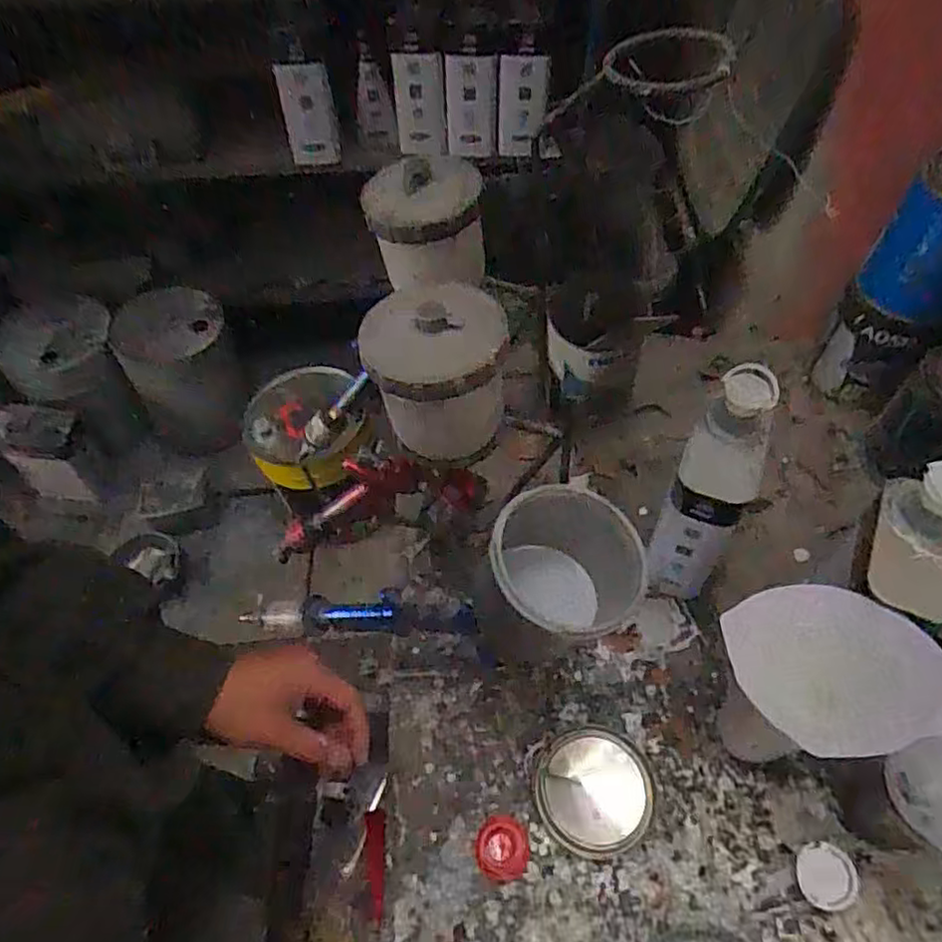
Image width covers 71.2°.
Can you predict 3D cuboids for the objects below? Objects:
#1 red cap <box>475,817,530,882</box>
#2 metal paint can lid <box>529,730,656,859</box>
[{"bbox_3d":[0.025,0.300,0.523,0.041,0.013,0.043,-1,56,2],"label":"red cap"},{"bbox_3d":[0.102,0.265,0.545,0.096,0.011,0.093,-1,56,2],"label":"metal paint can lid"}]

